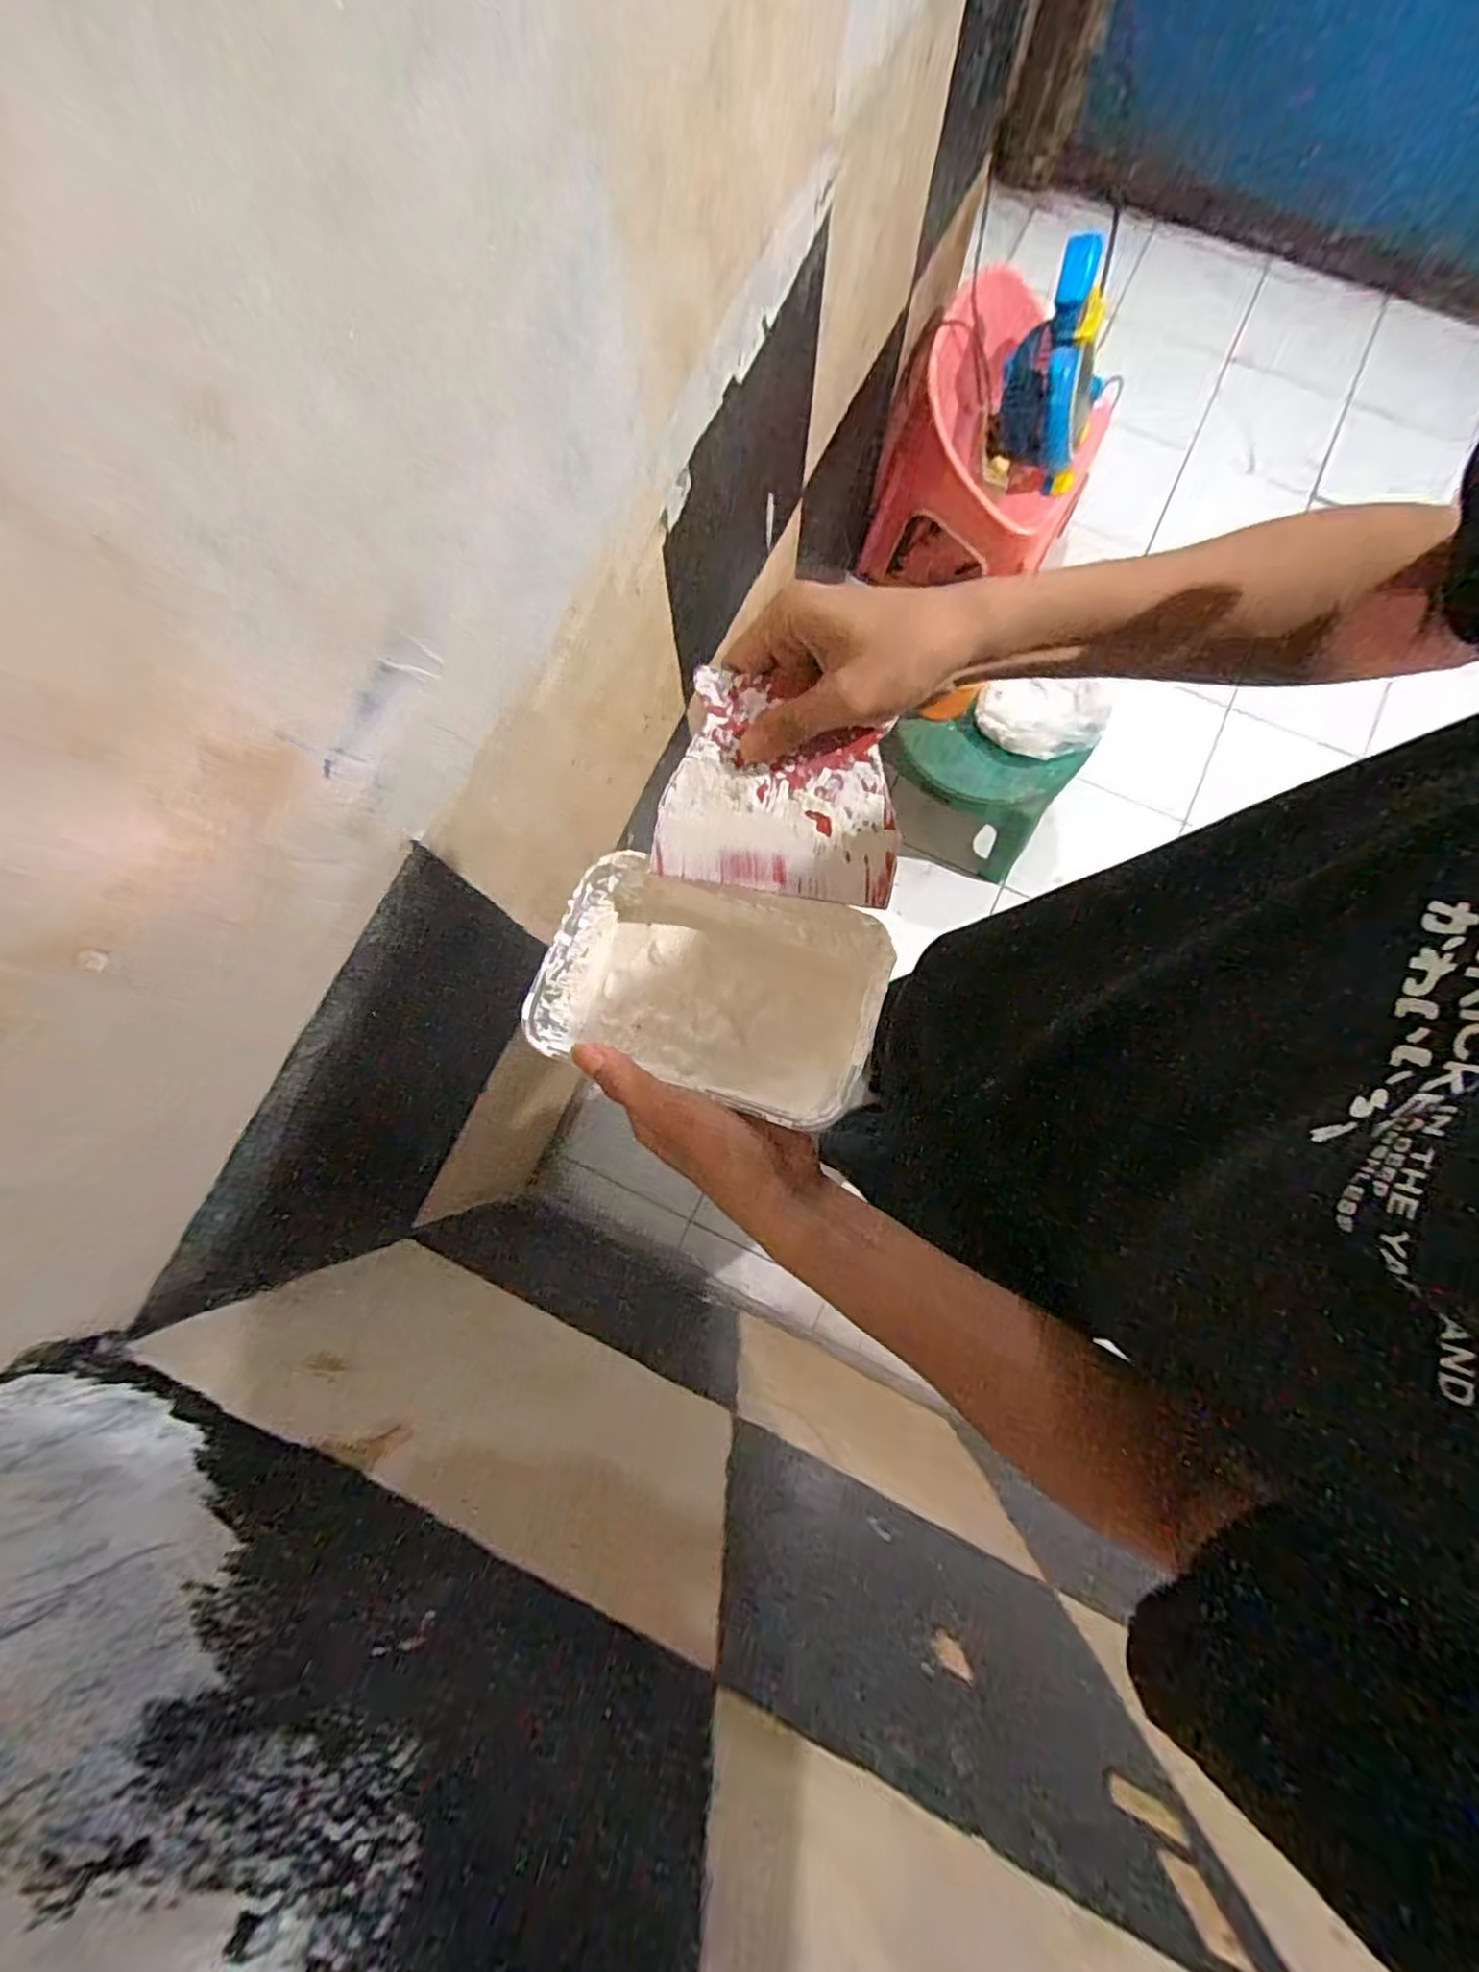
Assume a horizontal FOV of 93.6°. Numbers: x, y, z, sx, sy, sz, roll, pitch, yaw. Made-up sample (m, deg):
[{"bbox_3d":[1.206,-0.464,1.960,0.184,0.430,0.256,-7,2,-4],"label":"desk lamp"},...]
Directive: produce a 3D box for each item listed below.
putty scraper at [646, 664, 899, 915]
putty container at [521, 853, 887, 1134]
[{"bbox_3d":[0.023,-0.101,0.359,0.122,0.004,0.102,10,96,3],"label":"putty scraper"},{"bbox_3d":[-0.014,0.000,0.370,0.170,0.051,0.110,15,80,3],"label":"putty container"}]

